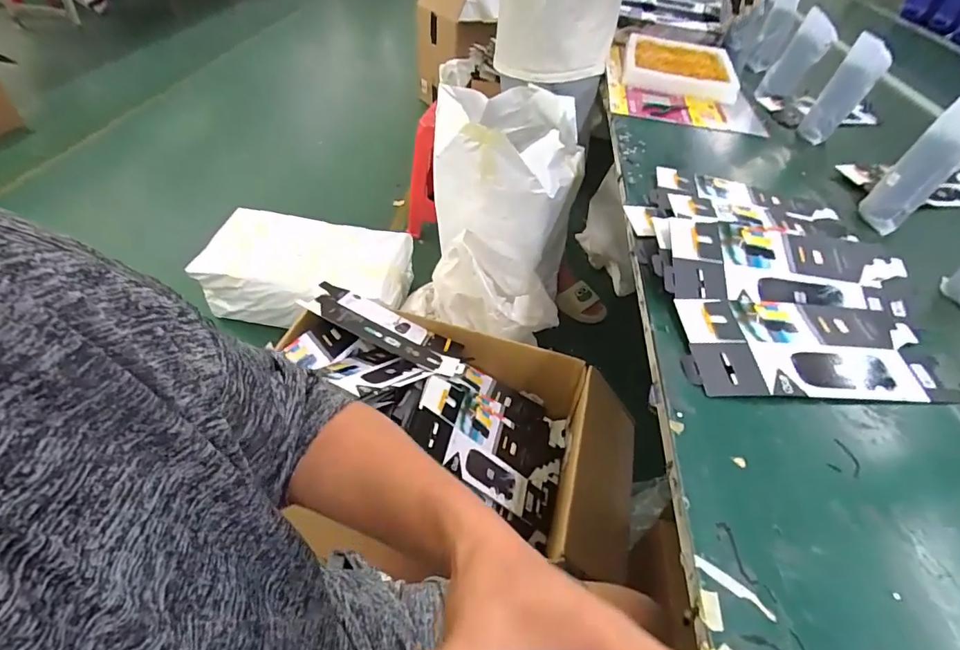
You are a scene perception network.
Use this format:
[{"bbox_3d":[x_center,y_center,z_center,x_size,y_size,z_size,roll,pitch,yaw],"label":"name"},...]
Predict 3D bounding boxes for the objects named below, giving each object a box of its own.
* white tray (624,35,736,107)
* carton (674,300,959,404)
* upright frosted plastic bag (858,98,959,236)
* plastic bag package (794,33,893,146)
[{"bbox_3d":[0.566,-0.752,1.355,0.292,0.054,0.437,11,46,5],"label":"white tray"},{"bbox_3d":[0.411,0.027,0.585,0.332,0.018,0.142,2,46,-5],"label":"carton"},{"bbox_3d":[0.739,-0.257,0.793,0.056,0.201,0.085,-31,56,-30],"label":"upright frosted plastic bag"},{"bbox_3d":[0.826,-0.527,1.065,0.092,0.201,0.066,36,52,26],"label":"plastic bag package"}]

